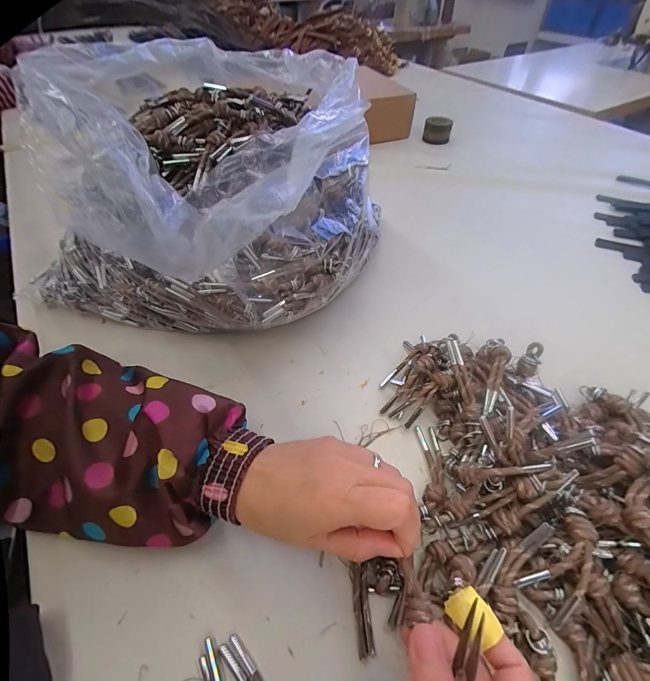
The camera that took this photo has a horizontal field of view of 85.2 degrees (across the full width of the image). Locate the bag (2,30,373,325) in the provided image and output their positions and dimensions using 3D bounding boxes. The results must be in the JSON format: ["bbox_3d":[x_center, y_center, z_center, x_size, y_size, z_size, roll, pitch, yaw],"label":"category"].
[{"bbox_3d":[-0.113,-0.168,0.403,0.327,0.216,0.339,21,52,17],"label":"bag"}]

